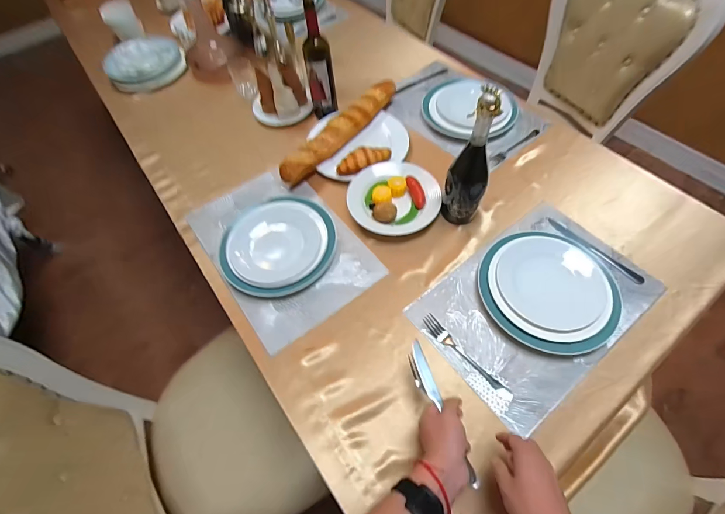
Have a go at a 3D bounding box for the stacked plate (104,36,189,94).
[{"bbox_3d":[-0.755,-0.678,1.198,0.262,0.044,0.273,-2,60,3],"label":"stacked plate"}]

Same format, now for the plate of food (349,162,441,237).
[{"bbox_3d":[0.075,-0.148,0.834,0.217,0.044,0.201,-2,60,3],"label":"plate of food"}]

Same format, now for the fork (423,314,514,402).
[{"bbox_3d":[0.193,0.188,0.647,0.028,0.017,0.205,-38,65,-17],"label":"fork"}]

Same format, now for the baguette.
[{"bbox_3d":[-0.057,-0.354,0.958,0.077,0.060,0.449,34,68,21],"label":"baguette"}]

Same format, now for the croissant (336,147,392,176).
[{"bbox_3d":[0.002,-0.255,0.893,0.148,0.051,0.070,-32,63,-14],"label":"croissant"}]

